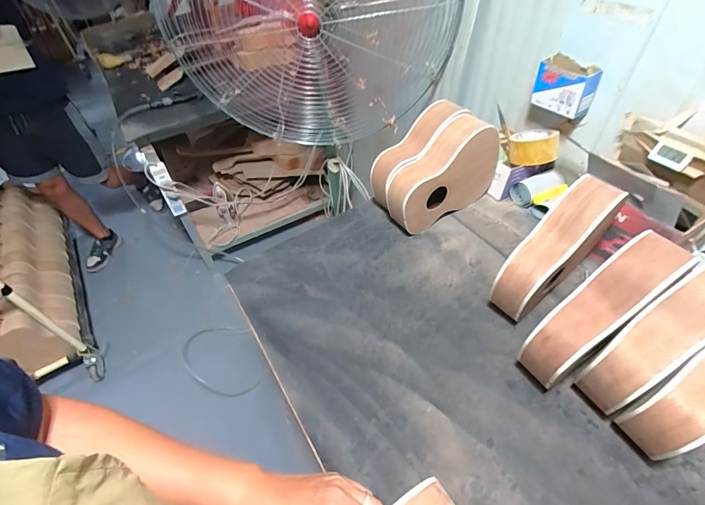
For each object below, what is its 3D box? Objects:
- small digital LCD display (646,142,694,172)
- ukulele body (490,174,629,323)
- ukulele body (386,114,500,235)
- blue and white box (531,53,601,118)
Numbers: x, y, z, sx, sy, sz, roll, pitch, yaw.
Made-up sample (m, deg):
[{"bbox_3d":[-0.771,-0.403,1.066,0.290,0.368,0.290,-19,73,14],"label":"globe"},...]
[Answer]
[{"bbox_3d":[0.563,-0.170,0.644,0.011,0.033,0.058,-33,54,-22],"label":"small digital LCD display"},{"bbox_3d":[0.350,0.004,0.637,0.267,0.210,0.078,-33,54,-22],"label":"ukulele body"},{"bbox_3d":[0.196,-0.169,0.804,0.273,0.208,0.080,-28,53,-18],"label":"ukulele body"},{"bbox_3d":[0.444,-0.346,0.764,0.066,0.087,0.109,-21,51,-13],"label":"blue and white box"}]

